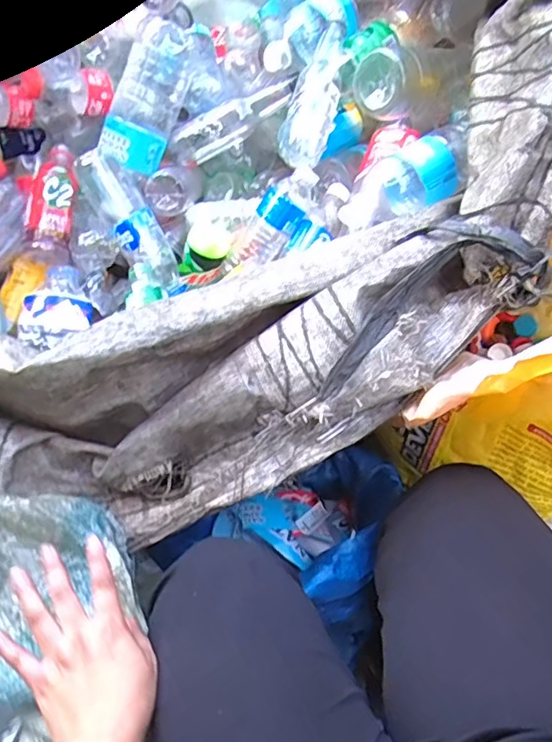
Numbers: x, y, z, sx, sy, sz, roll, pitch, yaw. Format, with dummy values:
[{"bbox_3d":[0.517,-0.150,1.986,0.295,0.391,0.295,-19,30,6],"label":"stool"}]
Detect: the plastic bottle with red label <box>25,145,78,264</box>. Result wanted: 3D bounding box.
[{"bbox_3d":[-0.295,-0.228,0.753,0.060,0.052,0.175,-1,72,-2],"label":"plastic bottle with red label"}]

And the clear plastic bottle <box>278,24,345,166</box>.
[{"bbox_3d":[0.053,-0.361,0.746,0.064,0.046,0.205,13,73,6],"label":"clear plastic bottle"}]

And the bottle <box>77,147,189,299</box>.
[{"bbox_3d":[-0.191,-0.194,0.773,0.065,0.055,0.212,-37,97,-21],"label":"bottle"}]

